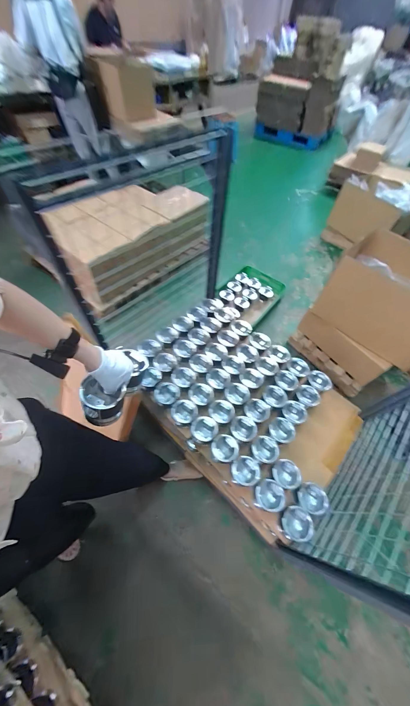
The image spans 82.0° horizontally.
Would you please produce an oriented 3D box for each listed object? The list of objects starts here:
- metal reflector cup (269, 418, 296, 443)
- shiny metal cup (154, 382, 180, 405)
[{"bbox_3d":[0.319,0.320,0.980,0.082,0.083,0.094,14,57,5],"label":"metal reflector cup"},{"bbox_3d":[-0.165,0.176,1.039,0.108,0.073,0.098,-4,57,-7],"label":"shiny metal cup"}]

